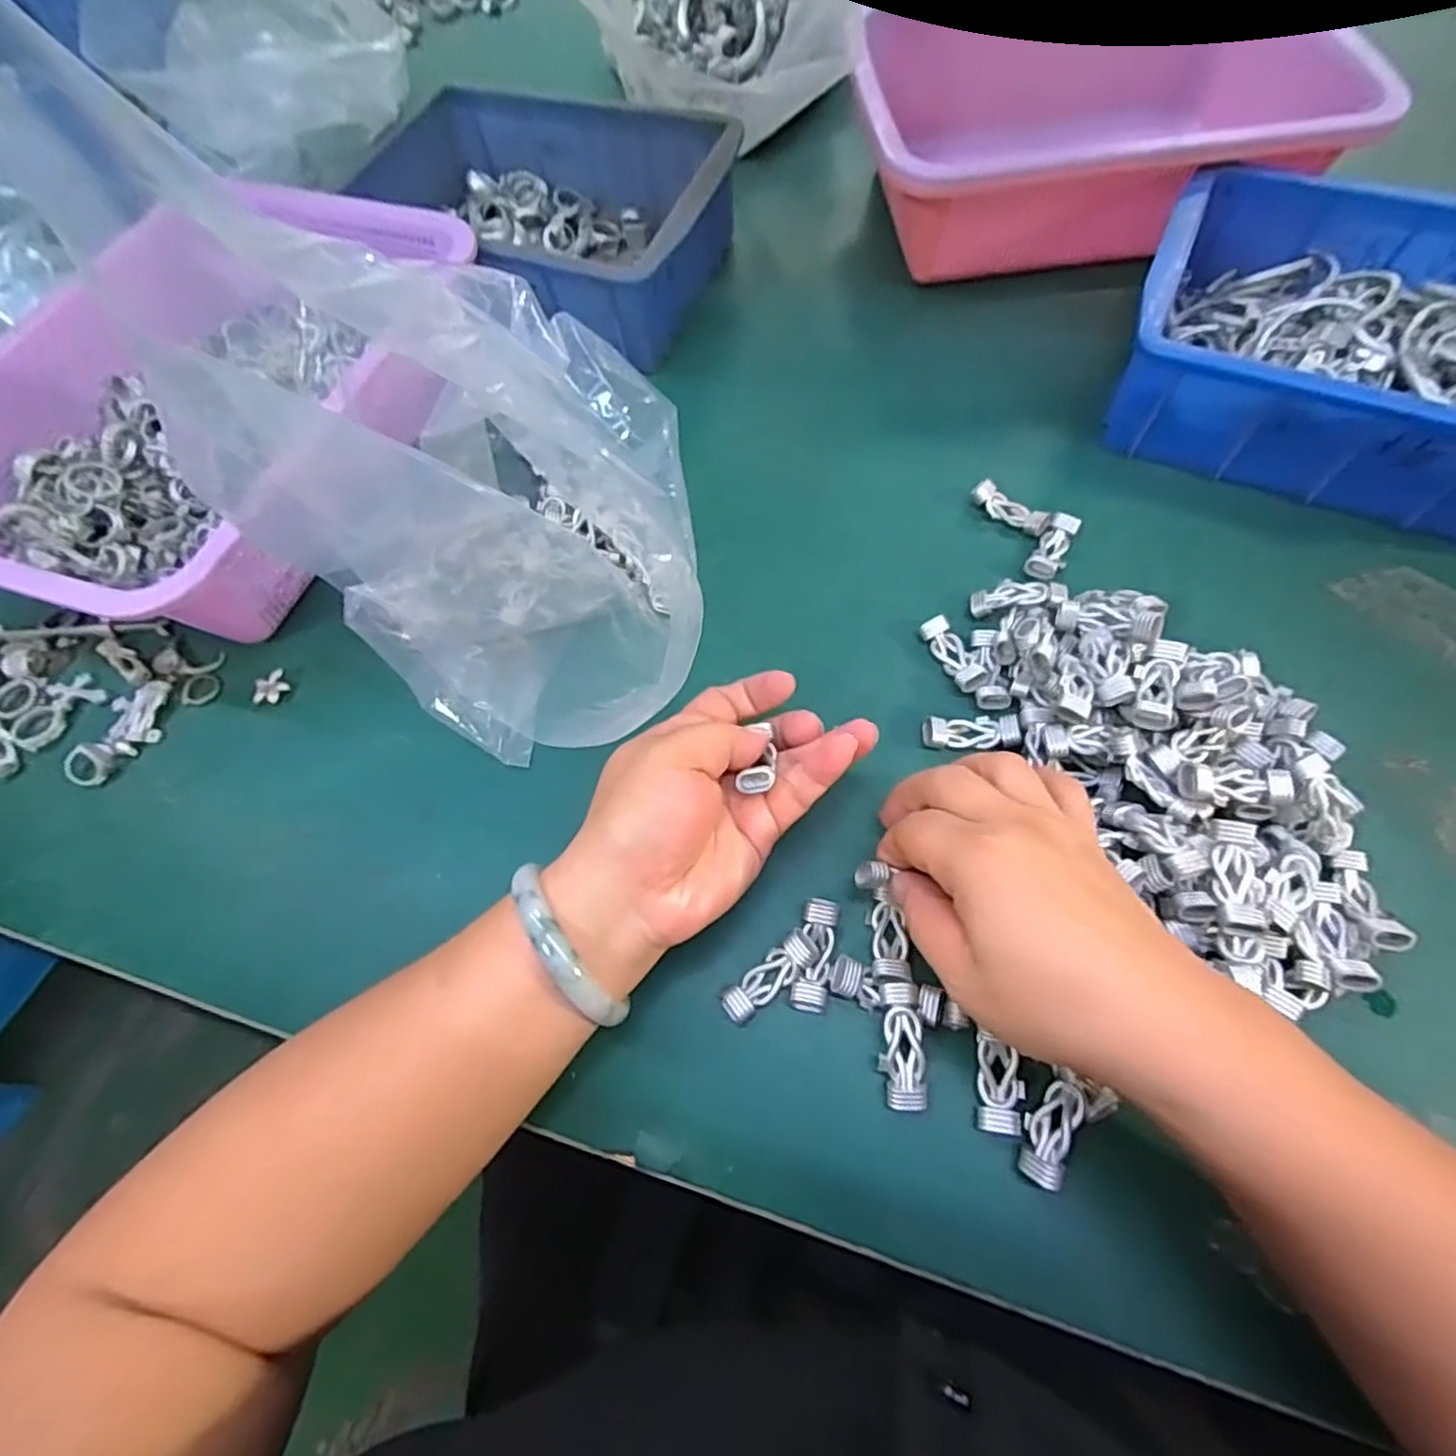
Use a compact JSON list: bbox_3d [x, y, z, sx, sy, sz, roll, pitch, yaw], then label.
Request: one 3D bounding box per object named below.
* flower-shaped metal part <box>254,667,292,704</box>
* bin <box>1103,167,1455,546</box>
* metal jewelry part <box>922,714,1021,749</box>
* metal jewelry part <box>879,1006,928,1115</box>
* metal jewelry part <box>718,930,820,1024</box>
[{"bbox_3d":[-0.244,-0.021,0.367,0.015,0.008,0.021,33,71,16],"label":"flower-shaped metal part"},{"bbox_3d":[0.351,-0.204,0.380,0.242,0.082,0.171,24,70,14],"label":"bin"},{"bbox_3d":[0.116,0.001,0.329,0.042,0.011,0.018,4,66,5],"label":"metal jewelry part"},{"bbox_3d":[0.069,0.131,0.270,0.017,0.005,0.039,-1,77,3],"label":"metal jewelry part"},{"bbox_3d":[0.018,0.103,0.288,0.047,0.013,0.015,-38,69,-14],"label":"metal jewelry part"}]

